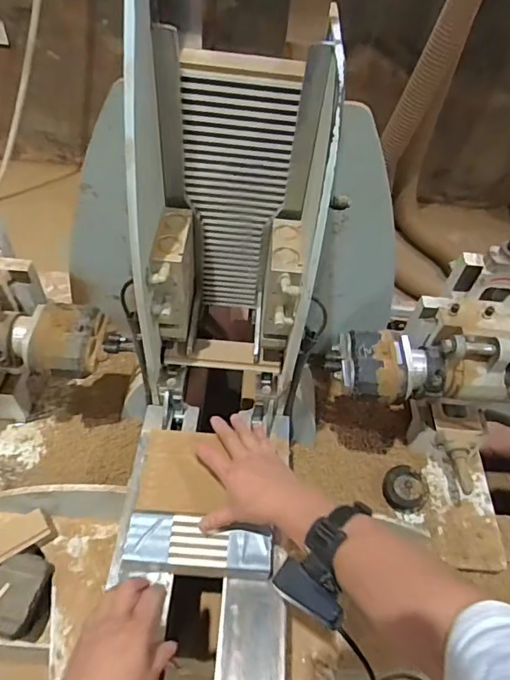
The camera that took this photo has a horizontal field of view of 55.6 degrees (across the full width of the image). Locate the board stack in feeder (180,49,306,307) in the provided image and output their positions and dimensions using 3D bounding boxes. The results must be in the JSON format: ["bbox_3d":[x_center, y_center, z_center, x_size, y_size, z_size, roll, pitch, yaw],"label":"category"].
[{"bbox_3d":[-0.028,-0.186,0.660,0.132,0.360,0.037,11,52,3],"label":"board stack in feeder"}]

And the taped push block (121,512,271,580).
[{"bbox_3d":[-0.068,0.255,0.595,0.176,0.045,0.060,6,52,3],"label":"taped push block"}]

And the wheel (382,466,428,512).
[{"bbox_3d":[0.267,0.267,0.863,0.074,0.049,0.068,3,52,-4],"label":"wheel"}]

